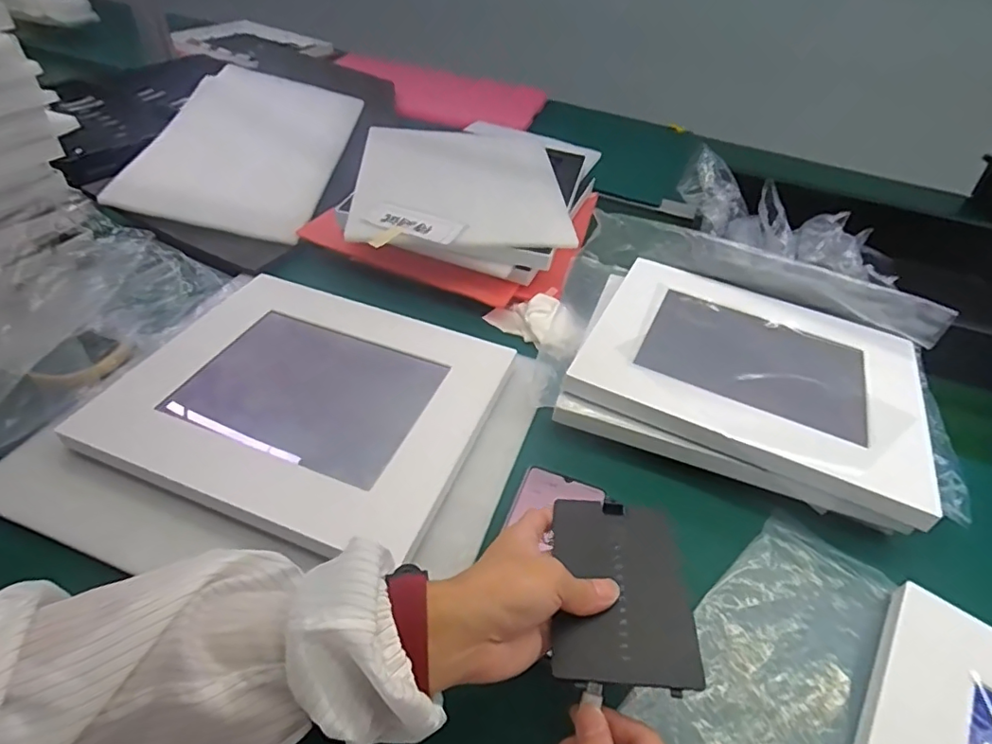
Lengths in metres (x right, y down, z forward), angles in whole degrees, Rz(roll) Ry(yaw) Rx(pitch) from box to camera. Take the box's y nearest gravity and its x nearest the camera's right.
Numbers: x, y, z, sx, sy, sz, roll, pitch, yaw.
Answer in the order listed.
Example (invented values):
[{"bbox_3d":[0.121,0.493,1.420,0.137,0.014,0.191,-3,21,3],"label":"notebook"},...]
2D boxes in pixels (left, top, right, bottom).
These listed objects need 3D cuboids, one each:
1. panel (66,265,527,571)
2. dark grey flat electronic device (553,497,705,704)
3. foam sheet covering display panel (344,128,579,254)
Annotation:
[{"bbox_3d":[-0.169,0.020,0.499,0.315,0.023,0.251,17,44,11],"label":"panel"},{"bbox_3d":[0.078,0.133,0.345,0.081,0.011,0.115,6,43,0],"label":"dark grey flat electronic device"},{"bbox_3d":[-0.043,-0.237,0.686,0.250,0.013,0.300,2,46,-8],"label":"foam sheet covering display panel"}]

